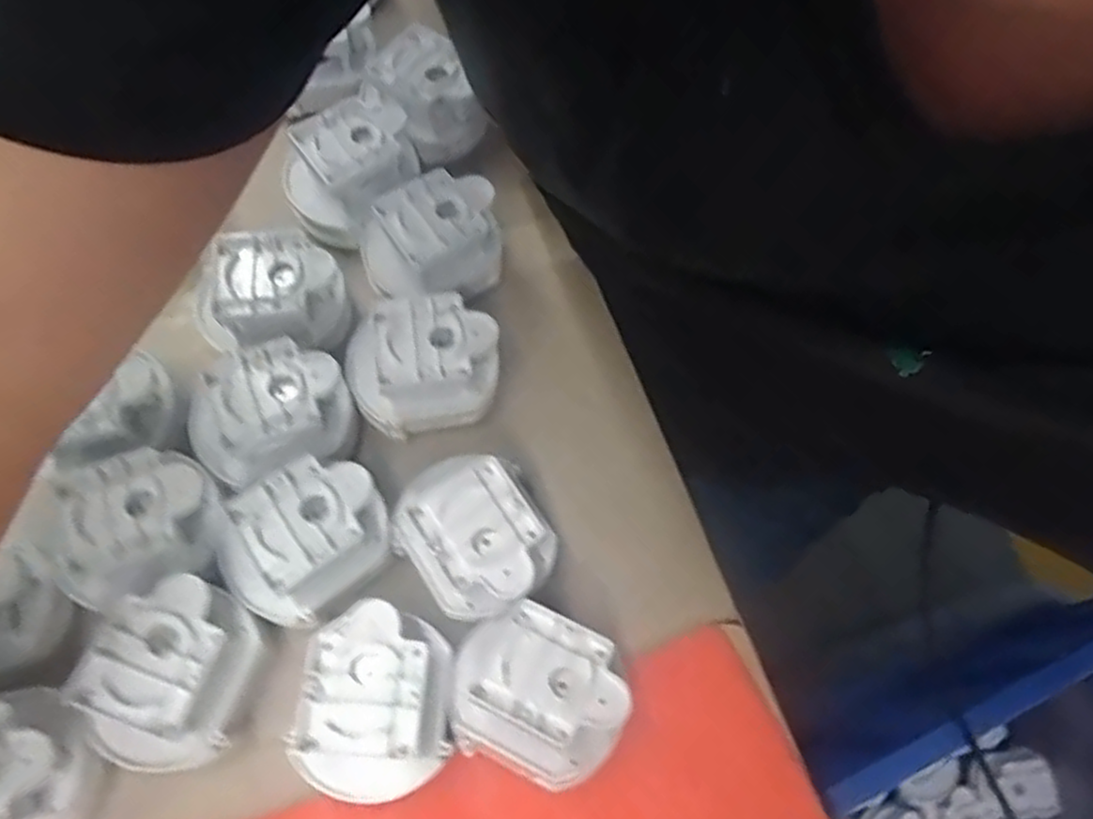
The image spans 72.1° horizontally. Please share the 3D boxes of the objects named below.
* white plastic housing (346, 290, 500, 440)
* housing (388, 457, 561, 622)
[{"bbox_3d":[-0.057,-0.018,0.358,0.068,0.047,0.054,-5,67,-4],"label":"white plastic housing"},{"bbox_3d":[-0.029,0.058,0.324,0.056,0.044,0.064,-33,72,-14],"label":"housing"}]

